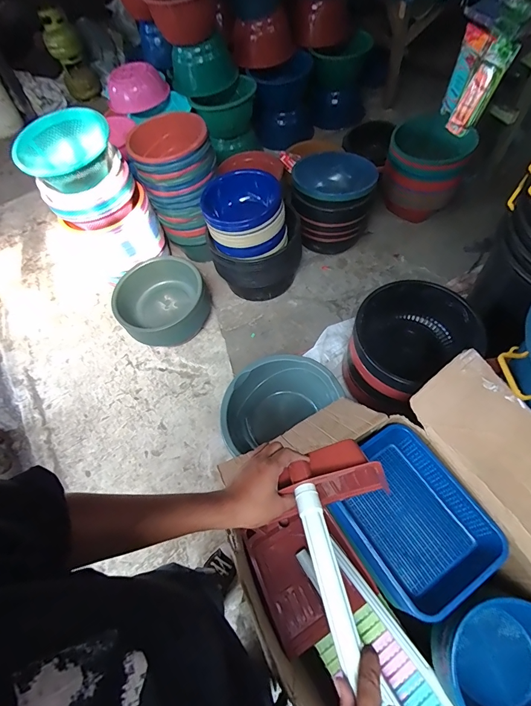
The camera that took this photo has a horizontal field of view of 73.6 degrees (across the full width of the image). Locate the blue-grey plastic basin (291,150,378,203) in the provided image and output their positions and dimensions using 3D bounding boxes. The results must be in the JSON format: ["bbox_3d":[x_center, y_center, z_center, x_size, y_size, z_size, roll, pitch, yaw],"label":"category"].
[{"bbox_3d":[0.328,-0.810,1.662,0.362,0.123,0.339,-2,60,3],"label":"blue-grey plastic basin"}]

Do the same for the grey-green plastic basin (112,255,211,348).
[{"bbox_3d":[-0.465,-0.222,1.618,0.381,0.233,0.383,-2,60,3],"label":"grey-green plastic basin"}]

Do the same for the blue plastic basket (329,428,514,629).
[{"bbox_3d":[0.335,0.391,0.855,0.282,0.098,0.360,-29,62,-12],"label":"blue plastic basket"}]

